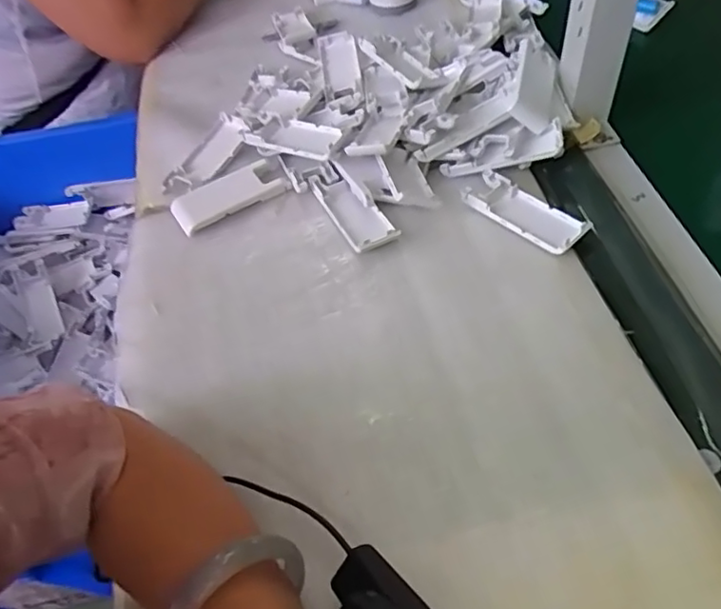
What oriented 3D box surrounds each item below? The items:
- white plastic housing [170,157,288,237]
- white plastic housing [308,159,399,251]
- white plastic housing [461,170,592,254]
[{"bbox_3d":[-0.118,-0.096,0.526,0.097,0.019,0.037,-29,55,-17],"label":"white plastic housing"},{"bbox_3d":[-0.009,-0.084,0.510,0.038,0.019,0.100,-25,53,-14],"label":"white plastic housing"},{"bbox_3d":[0.135,-0.076,0.493,0.043,0.014,0.104,-38,57,-22],"label":"white plastic housing"}]

